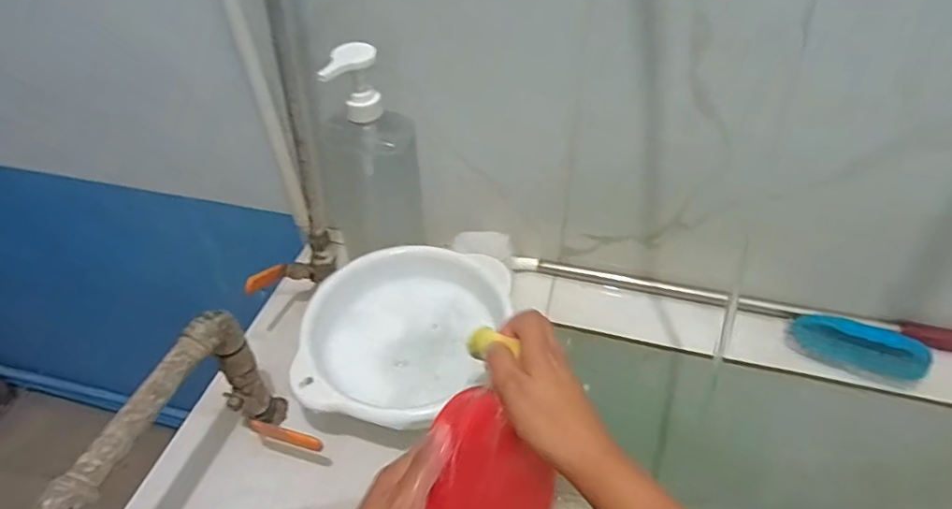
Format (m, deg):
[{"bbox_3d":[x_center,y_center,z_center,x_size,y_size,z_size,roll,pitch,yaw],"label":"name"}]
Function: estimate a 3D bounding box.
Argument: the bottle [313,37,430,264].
[{"bbox_3d":[-0.113,-0.101,0.578,0.109,0.224,0.062,-15,47,-12],"label":"bottle"}]

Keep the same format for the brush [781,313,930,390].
[{"bbox_3d":[0.393,0.097,0.574,0.124,0.038,0.046,14,48,15],"label":"brush"}]

